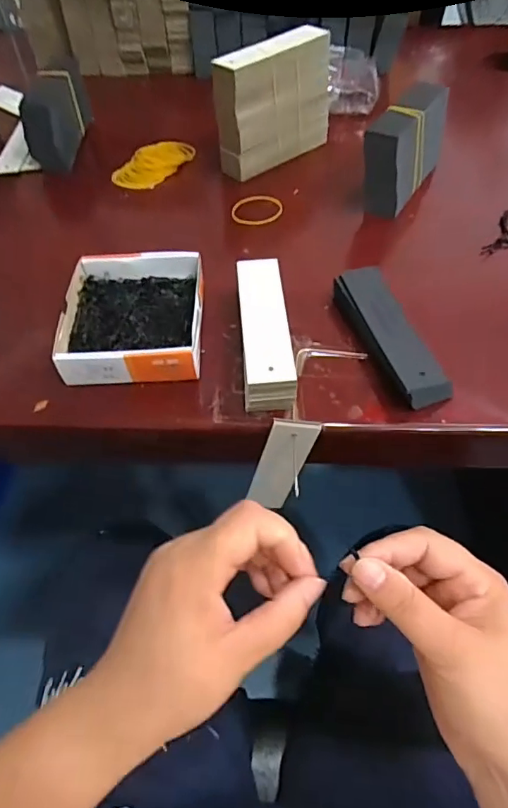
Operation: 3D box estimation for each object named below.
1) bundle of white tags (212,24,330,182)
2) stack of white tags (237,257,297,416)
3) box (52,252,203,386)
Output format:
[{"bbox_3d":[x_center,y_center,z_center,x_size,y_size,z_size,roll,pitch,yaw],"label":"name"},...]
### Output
[{"bbox_3d":[0.022,-0.308,0.519,0.131,0.102,0.040,-39,61,-24],"label":"bundle of white tags"},{"bbox_3d":[0.008,-0.055,0.374,0.034,0.031,0.126,-3,53,-2],"label":"stack of white tags"},{"bbox_3d":[-0.090,-0.065,0.385,0.100,0.033,0.118,-2,53,0],"label":"box"}]

